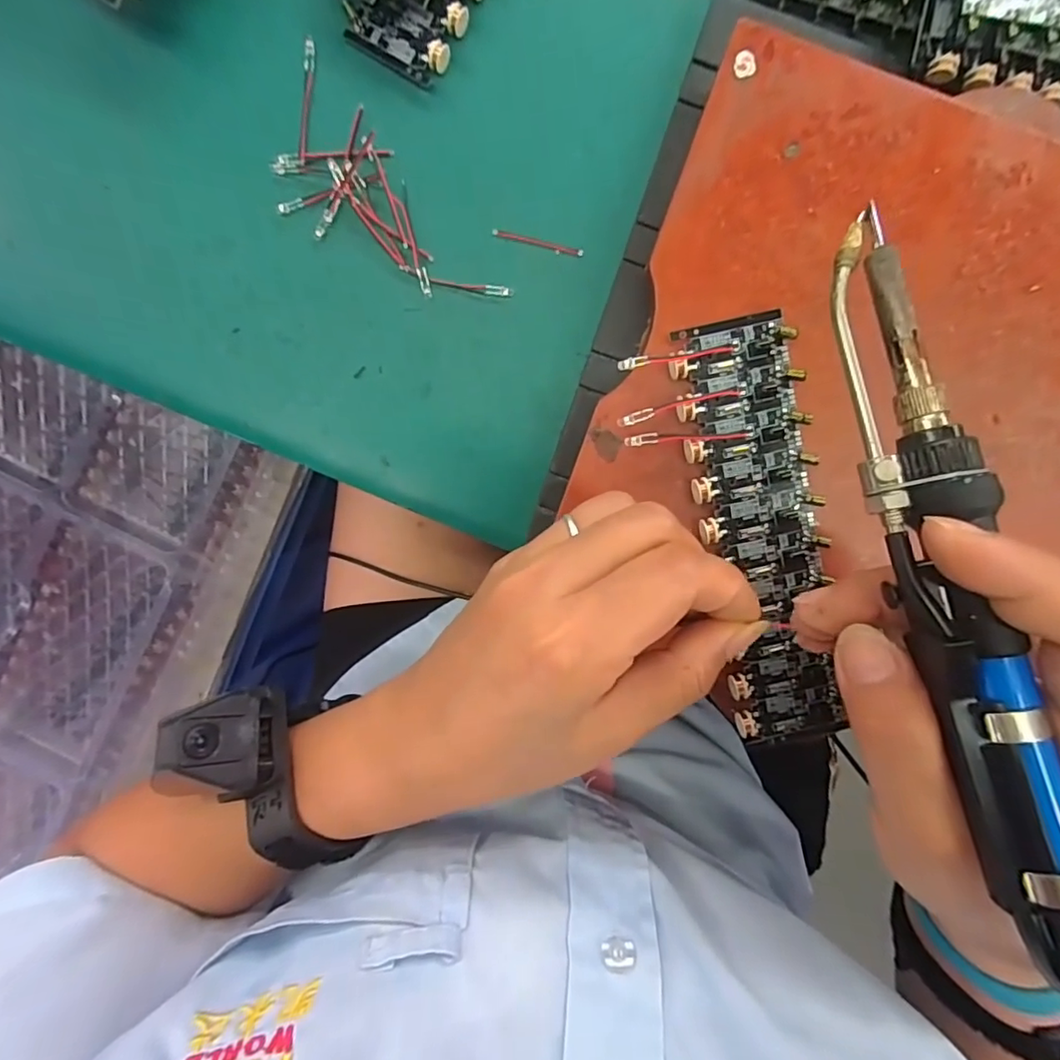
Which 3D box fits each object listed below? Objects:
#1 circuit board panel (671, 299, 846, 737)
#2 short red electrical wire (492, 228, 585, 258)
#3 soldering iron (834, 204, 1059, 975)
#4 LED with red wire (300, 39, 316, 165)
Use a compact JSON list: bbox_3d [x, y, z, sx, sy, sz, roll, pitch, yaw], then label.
[{"bbox_3d":[0.089,0.002,0.216,0.044,0.005,0.161,-12,96,0],"label":"circuit board panel"},{"bbox_3d":[0.003,-0.124,0.243,0.040,0.004,0.004,15,91,0],"label":"short red electrical wire"},{"bbox_3d":[0.109,0.007,0.150,0.029,0.018,0.188,-10,82,0],"label":"soldering iron"},{"bbox_3d":[-0.094,-0.182,0.239,0.005,0.006,0.048,5,91,0],"label":"LED with red wire"}]

